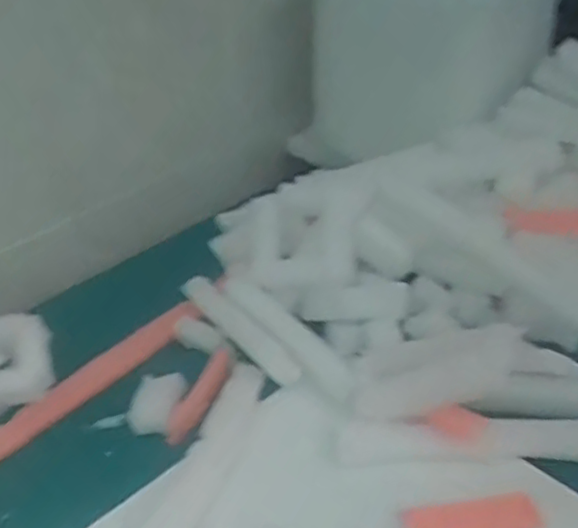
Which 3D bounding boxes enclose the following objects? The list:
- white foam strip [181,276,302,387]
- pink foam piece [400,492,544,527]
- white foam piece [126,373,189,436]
[{"bbox_3d":[-0.045,0.053,0.600,0.022,0.015,0.153,-26,41,-28],"label":"white foam strip"},{"bbox_3d":[0.120,0.169,0.456,0.089,0.006,0.029,-6,40,-6],"label":"pink foam piece"},{"bbox_3d":[-0.108,0.112,0.565,0.042,0.012,0.058,3,36,10],"label":"white foam piece"}]

